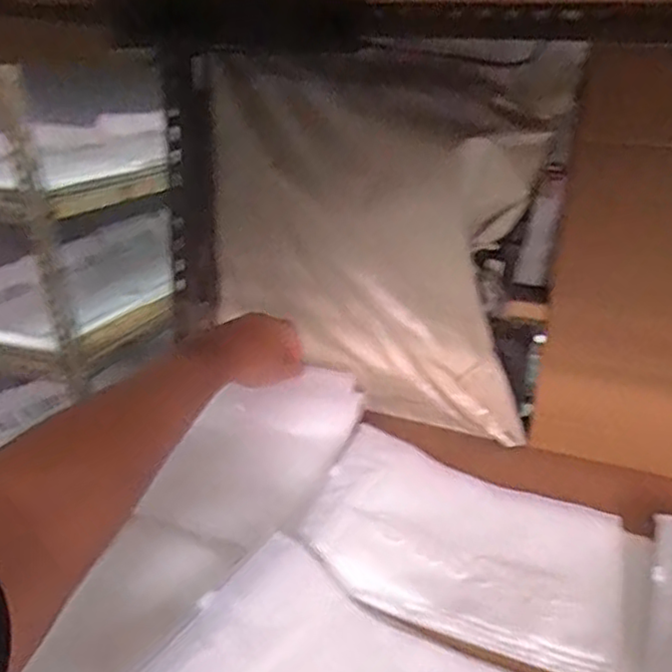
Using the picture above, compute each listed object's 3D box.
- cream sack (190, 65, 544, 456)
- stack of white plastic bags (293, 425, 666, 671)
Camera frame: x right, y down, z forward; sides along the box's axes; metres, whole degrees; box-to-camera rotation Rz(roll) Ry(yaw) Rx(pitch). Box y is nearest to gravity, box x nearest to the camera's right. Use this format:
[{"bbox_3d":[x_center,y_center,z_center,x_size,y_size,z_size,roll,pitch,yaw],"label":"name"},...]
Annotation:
[{"bbox_3d":[0.013,-0.087,0.715,0.371,0.346,0.085,15,26,32],"label":"cream sack"},{"bbox_3d":[0.112,0.167,0.542,0.264,0.041,0.193,9,23,19],"label":"stack of white plastic bags"}]

